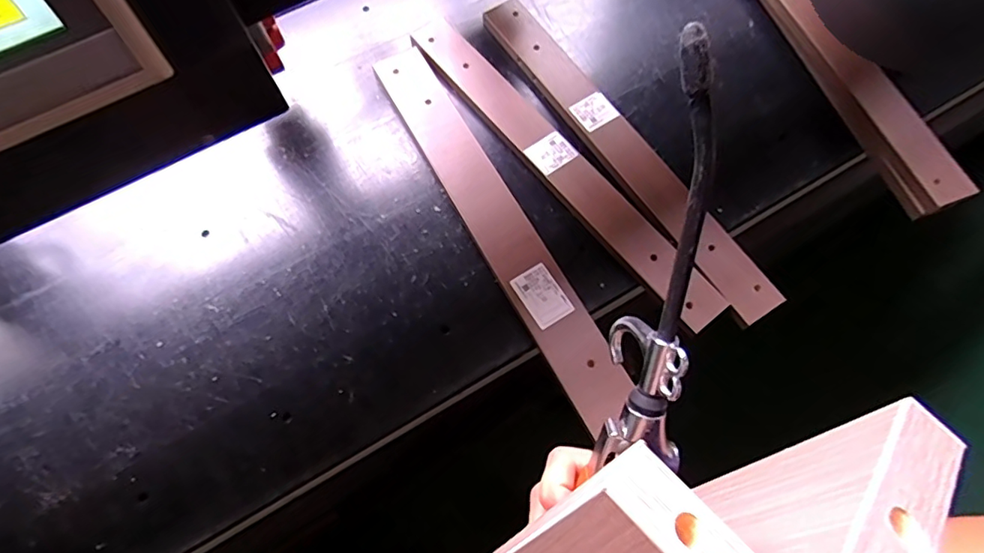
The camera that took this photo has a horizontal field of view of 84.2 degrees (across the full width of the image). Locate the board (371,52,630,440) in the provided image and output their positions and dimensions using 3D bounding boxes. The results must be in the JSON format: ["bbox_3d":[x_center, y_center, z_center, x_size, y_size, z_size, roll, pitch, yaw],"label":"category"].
[{"bbox_3d":[-0.001,-0.067,0.593,0.061,0.027,0.483,-27,71,-10],"label":"board"}]

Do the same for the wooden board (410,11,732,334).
[{"bbox_3d":[0.068,-0.134,0.622,0.056,0.024,0.486,-36,73,-13],"label":"wooden board"}]

